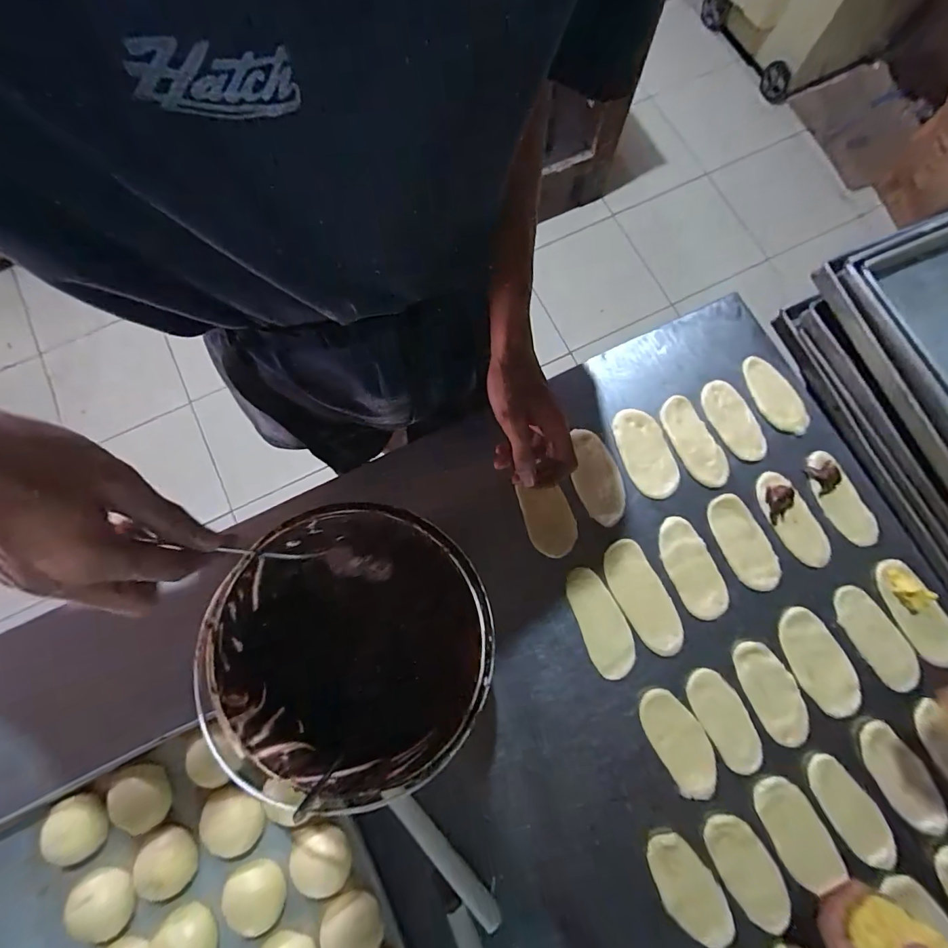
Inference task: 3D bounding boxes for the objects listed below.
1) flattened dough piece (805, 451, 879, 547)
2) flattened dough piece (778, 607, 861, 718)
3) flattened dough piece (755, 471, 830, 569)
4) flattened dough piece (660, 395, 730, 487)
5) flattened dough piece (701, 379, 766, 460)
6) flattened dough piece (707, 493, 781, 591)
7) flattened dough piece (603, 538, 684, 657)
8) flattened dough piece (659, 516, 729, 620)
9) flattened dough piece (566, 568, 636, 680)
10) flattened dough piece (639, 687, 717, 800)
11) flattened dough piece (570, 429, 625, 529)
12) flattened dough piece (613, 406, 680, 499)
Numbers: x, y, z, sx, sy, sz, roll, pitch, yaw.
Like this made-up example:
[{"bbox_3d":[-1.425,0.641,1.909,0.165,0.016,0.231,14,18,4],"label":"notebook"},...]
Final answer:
[{"bbox_3d":[0.447,0.029,0.549,0.053,0.008,0.120,-21,78,-3],"label":"flattened dough piece"},{"bbox_3d":[0.392,0.214,0.508,0.058,0.006,0.120,-24,79,-4],"label":"flattened dough piece"},{"bbox_3d":[0.383,0.054,0.540,0.044,0.007,0.121,-23,79,-4],"label":"flattened dough piece"},{"bbox_3d":[0.276,-0.041,0.562,0.045,0.007,0.122,-23,79,-4],"label":"flattened dough piece"},{"bbox_3d":[0.327,-0.068,0.566,0.052,0.011,0.110,-17,78,-3],"label":"flattened dough piece"},{"bbox_3d":[0.324,0.080,0.536,0.053,0.009,0.116,-22,78,-4],"label":"flattened dough piece"},{"bbox_3d":[0.198,0.145,0.526,0.055,0.008,0.135,-29,79,-5],"label":"flattened dough piece"},{"bbox_3d":[0.259,0.112,0.534,0.052,0.014,0.121,-23,78,-4],"label":"flattened dough piece"},{"bbox_3d":[0.147,0.171,0.521,0.051,0.007,0.125,-19,78,-3],"label":"flattened dough piece"},{"bbox_3d":[0.227,0.296,0.497,0.056,0.010,0.111,-27,79,-5],"label":"flattened dough piece"},{"bbox_3d":[0.150,0.002,0.555,0.054,0.006,0.121,-17,78,-3],"label":"flattened dough piece"},{"bbox_3d":[0.214,-0.026,0.560,0.059,0.010,0.115,-17,78,-3],"label":"flattened dough piece"}]

